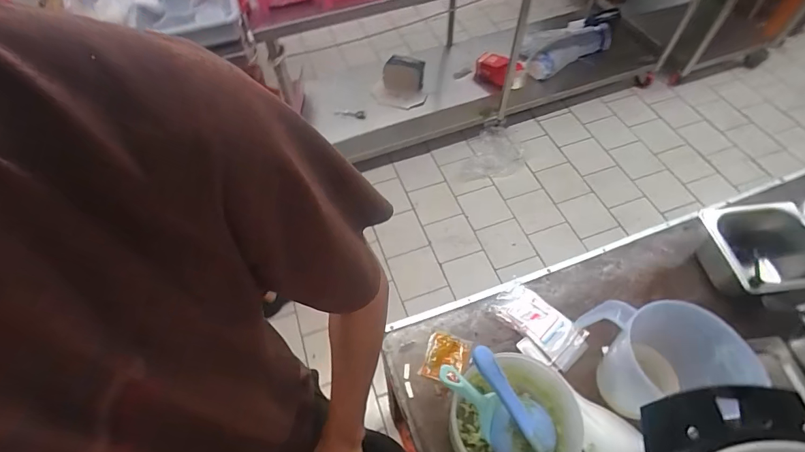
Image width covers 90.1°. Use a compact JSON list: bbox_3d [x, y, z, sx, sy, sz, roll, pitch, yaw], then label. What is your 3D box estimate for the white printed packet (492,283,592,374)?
[{"bbox_3d":[0.243,0.174,0.710,0.082,0.031,0.157,-38,63,-21],"label":"white printed packet"}]

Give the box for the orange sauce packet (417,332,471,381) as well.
[{"bbox_3d":[0.073,0.226,0.687,0.070,0.017,0.081,16,59,13],"label":"orange sauce packet"}]

